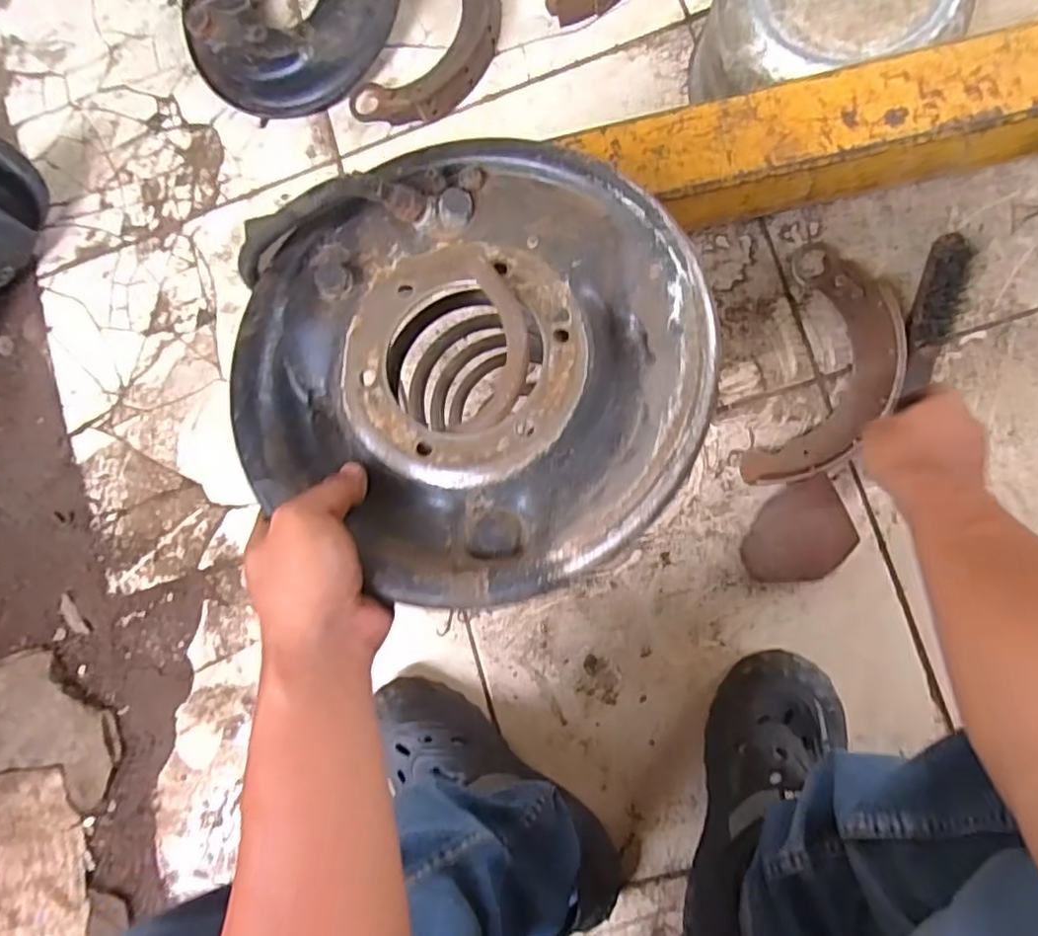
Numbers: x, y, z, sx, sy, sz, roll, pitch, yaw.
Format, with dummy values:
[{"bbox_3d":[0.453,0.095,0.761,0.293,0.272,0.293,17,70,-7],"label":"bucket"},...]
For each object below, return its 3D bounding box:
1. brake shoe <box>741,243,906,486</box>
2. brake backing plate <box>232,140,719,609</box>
[{"bbox_3d":[0.291,-0.088,0.602,0.115,0.039,0.239,15,89,10],"label":"brake shoe"},{"bbox_3d":[-0.029,-0.059,0.350,0.255,0.050,0.250,-1,86,9],"label":"brake backing plate"}]

